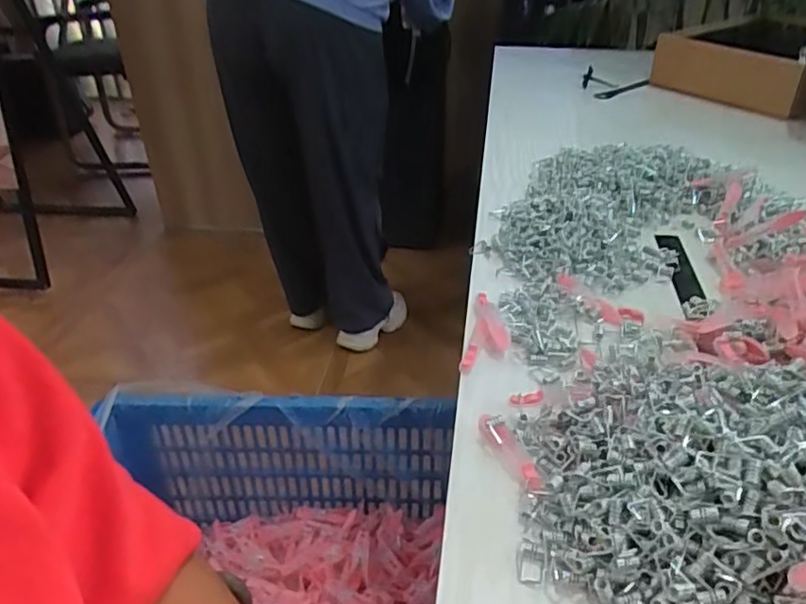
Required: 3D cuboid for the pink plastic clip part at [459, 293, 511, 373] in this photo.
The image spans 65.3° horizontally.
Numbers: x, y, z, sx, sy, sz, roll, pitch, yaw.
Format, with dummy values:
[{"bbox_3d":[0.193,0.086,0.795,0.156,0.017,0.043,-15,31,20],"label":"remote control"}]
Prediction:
[{"bbox_3d":[0.071,0.024,0.515,0.034,0.011,0.091,7,35,12],"label":"pink plastic clip part"}]

